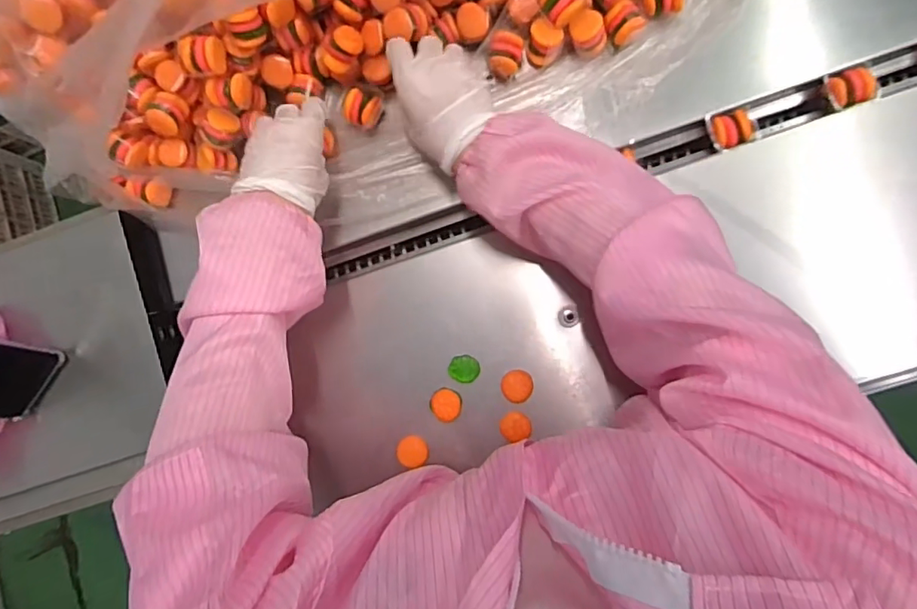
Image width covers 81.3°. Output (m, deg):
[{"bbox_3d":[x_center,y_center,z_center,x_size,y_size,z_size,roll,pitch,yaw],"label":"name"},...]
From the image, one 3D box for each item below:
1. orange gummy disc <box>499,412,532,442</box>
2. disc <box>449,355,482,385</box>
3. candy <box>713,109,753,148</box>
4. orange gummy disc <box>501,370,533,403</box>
[{"bbox_3d":[0.052,0.111,0.487,0.028,0.017,0.026,0,87,6],"label":"orange gummy disc"},{"bbox_3d":[0.006,0.059,0.491,0.028,0.006,0.025,20,90,7],"label":"disc"},{"bbox_3d":[0.245,-0.156,0.481,0.033,0.026,0.028,-15,86,5],"label":"candy"},{"bbox_3d":[0.054,0.075,0.494,0.028,0.014,0.029,-3,87,6],"label":"orange gummy disc"}]

